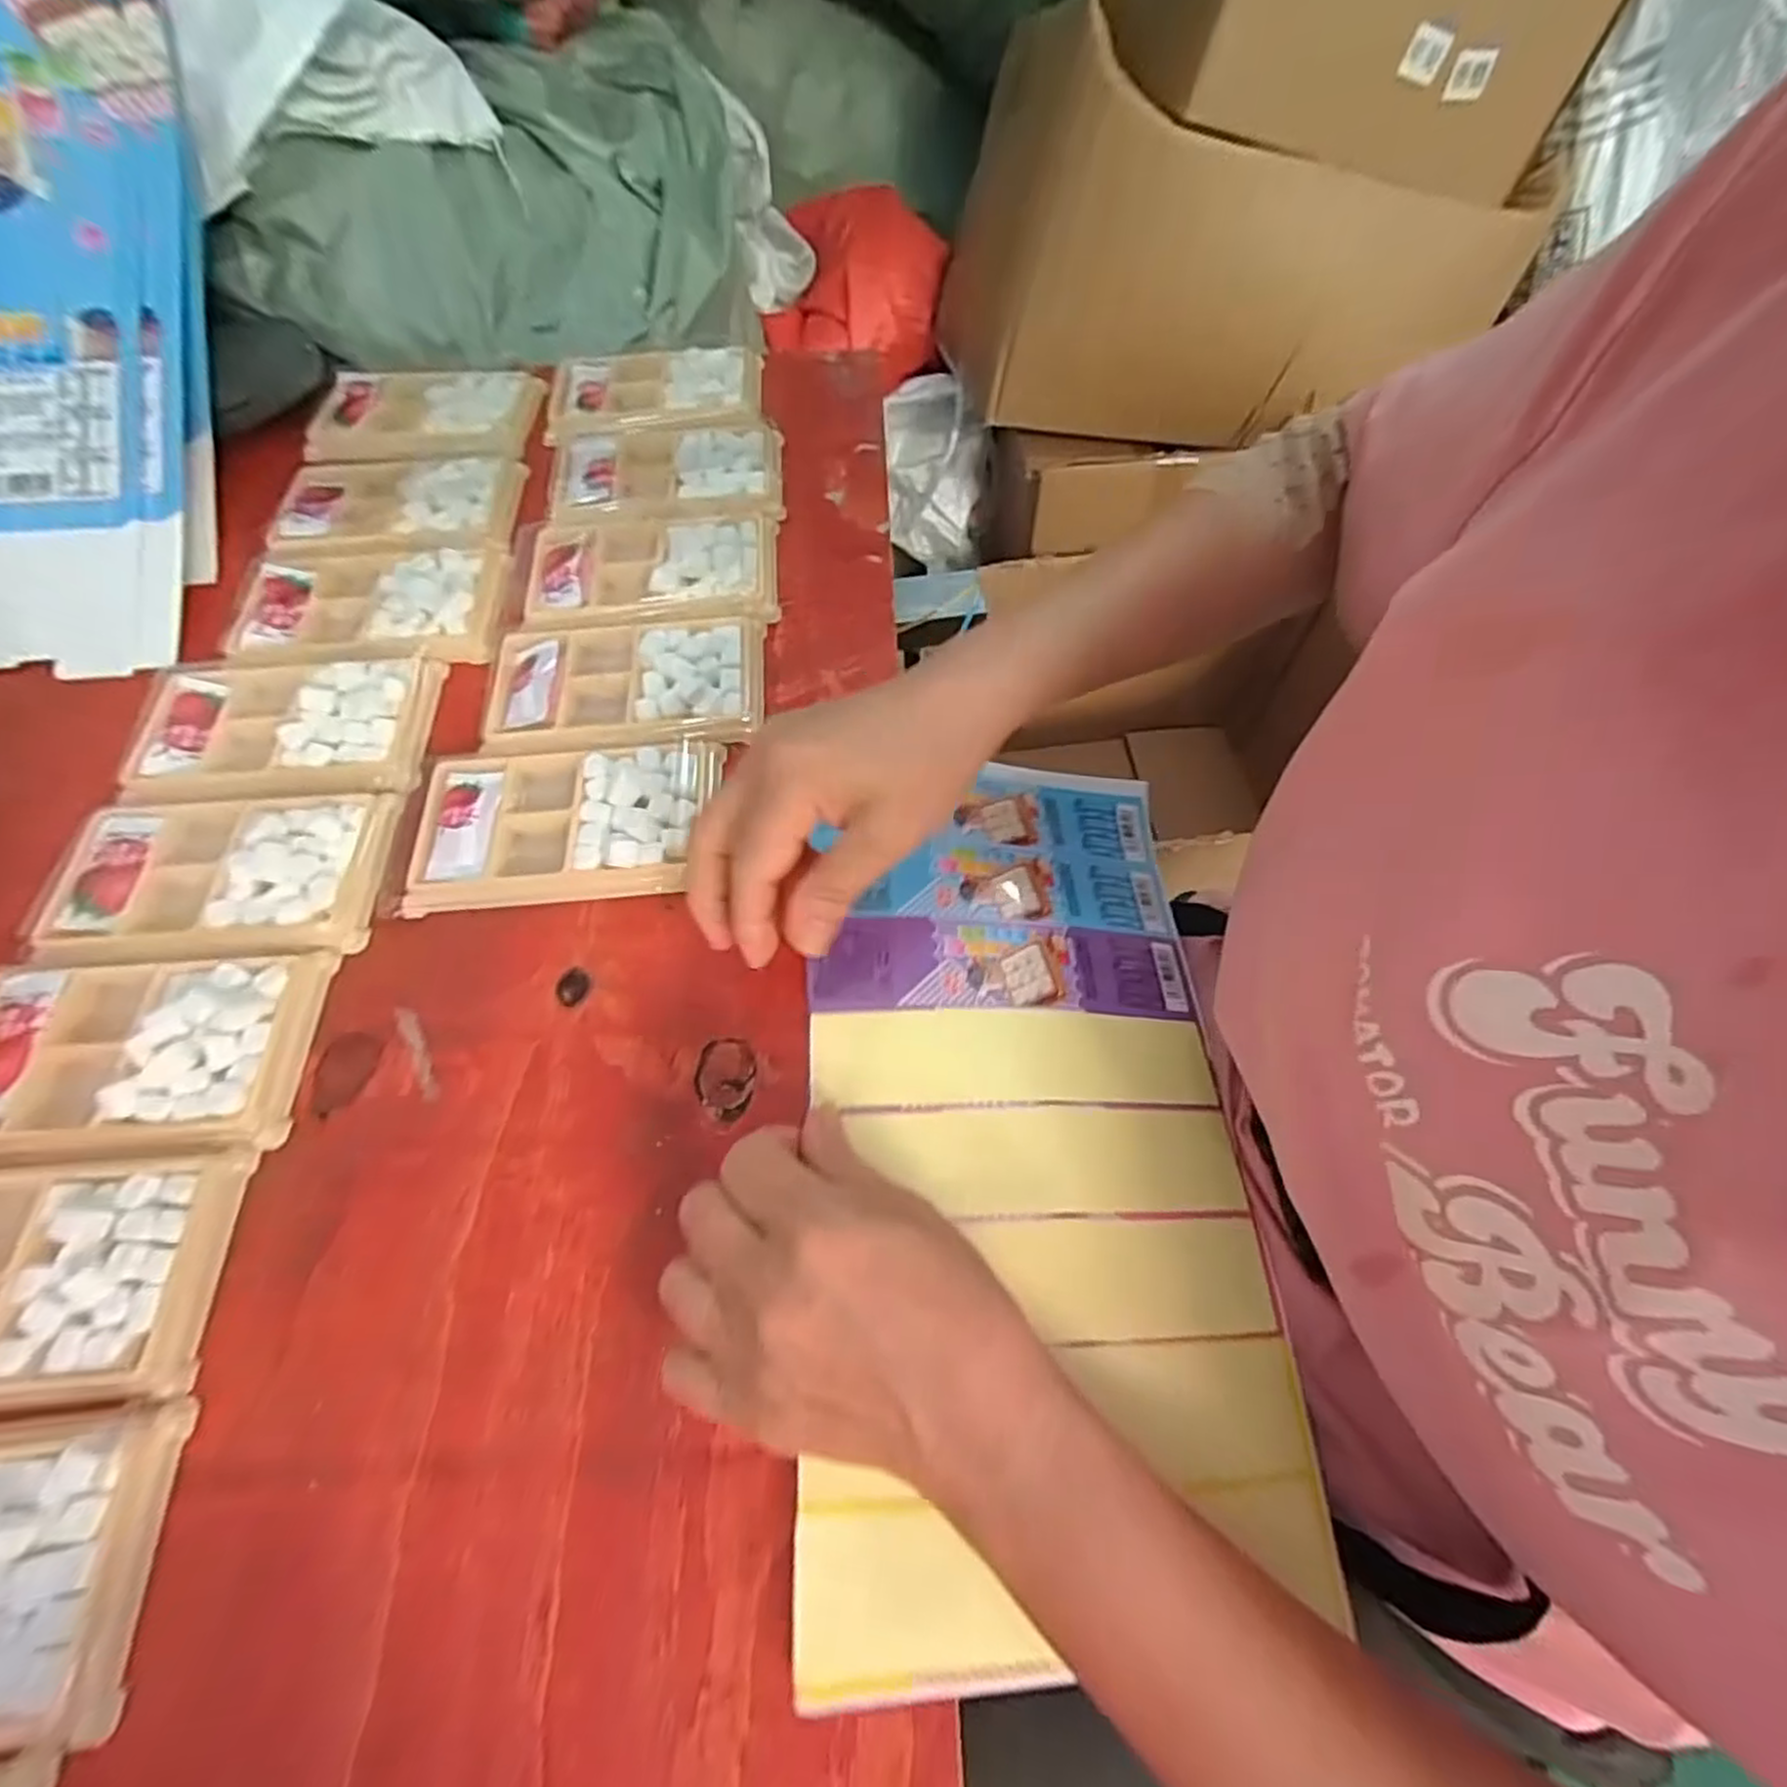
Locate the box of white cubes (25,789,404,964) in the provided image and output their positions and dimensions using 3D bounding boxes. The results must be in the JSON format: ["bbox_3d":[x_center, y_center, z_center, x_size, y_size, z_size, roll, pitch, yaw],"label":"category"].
[{"bbox_3d":[-0.299,-0.010,0.337,0.133,0.019,0.080,-3,63,-1],"label":"box of white cubes"}]

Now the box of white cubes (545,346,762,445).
[{"bbox_3d":[-0.152,-0.321,0.482,0.132,0.014,0.078,-5,63,-2],"label":"box of white cubes"}]

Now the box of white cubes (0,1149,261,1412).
[{"bbox_3d":[-0.303,0.132,0.260,0.130,0.013,0.076,-4,63,-2],"label":"box of white cubes"}]

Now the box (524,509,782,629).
[{"bbox_3d":[-0.133,-0.180,0.416,0.135,0.014,0.082,-5,63,-2],"label":"box"}]

